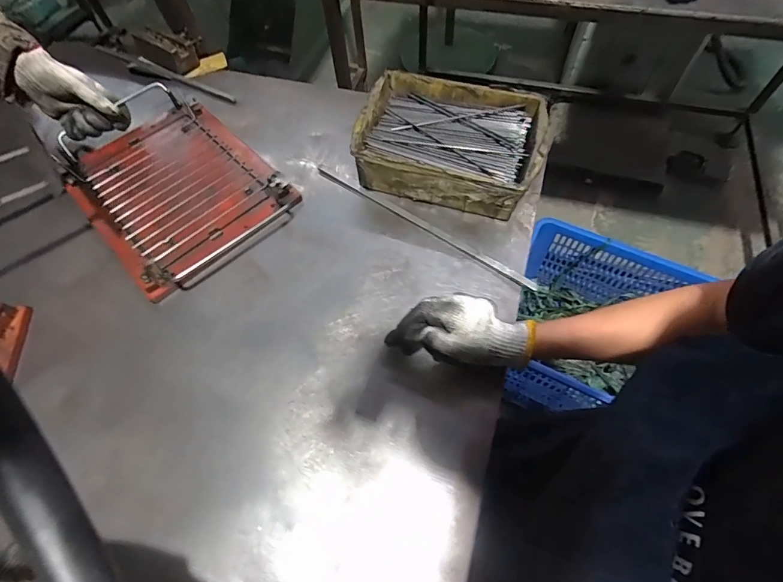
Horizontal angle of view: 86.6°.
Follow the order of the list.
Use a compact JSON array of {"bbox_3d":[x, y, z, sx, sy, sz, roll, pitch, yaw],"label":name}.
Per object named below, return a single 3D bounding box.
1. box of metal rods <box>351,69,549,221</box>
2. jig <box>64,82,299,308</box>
[{"bbox_3d":[0.084,-0.215,0.596,0.258,0.069,0.181,15,62,11],"label":"box of metal rods"},{"bbox_3d":[-0.330,-0.173,0.616,0.240,0.045,0.365,-40,71,-16],"label":"jig"}]

